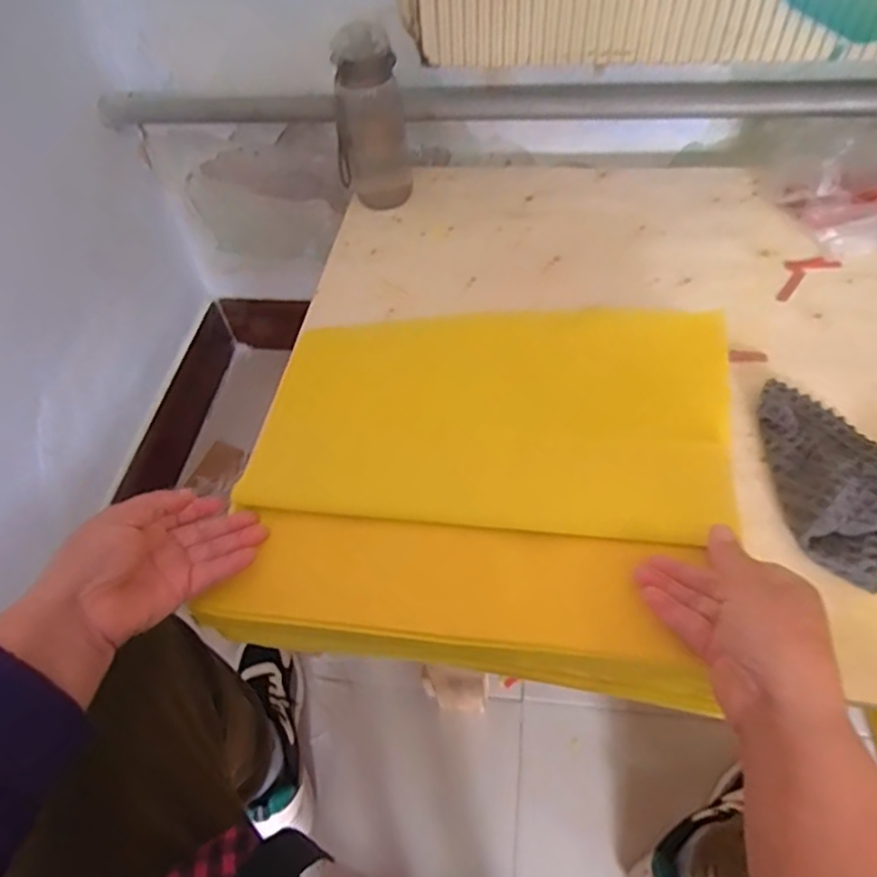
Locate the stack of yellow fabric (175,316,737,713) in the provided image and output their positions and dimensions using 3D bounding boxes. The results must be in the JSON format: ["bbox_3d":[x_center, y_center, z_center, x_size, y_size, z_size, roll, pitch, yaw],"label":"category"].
[{"bbox_3d":[0.036,0.022,0.495,0.356,0.063,0.288,5,54,9],"label":"stack of yellow fabric"}]

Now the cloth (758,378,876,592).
[{"bbox_3d":[0.303,0.026,0.505,0.126,0.034,0.164,-26,56,-14],"label":"cloth"}]

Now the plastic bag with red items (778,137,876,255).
[{"bbox_3d":[0.446,-0.232,0.654,0.148,0.070,0.123,0,54,5],"label":"plastic bag with red items"}]

